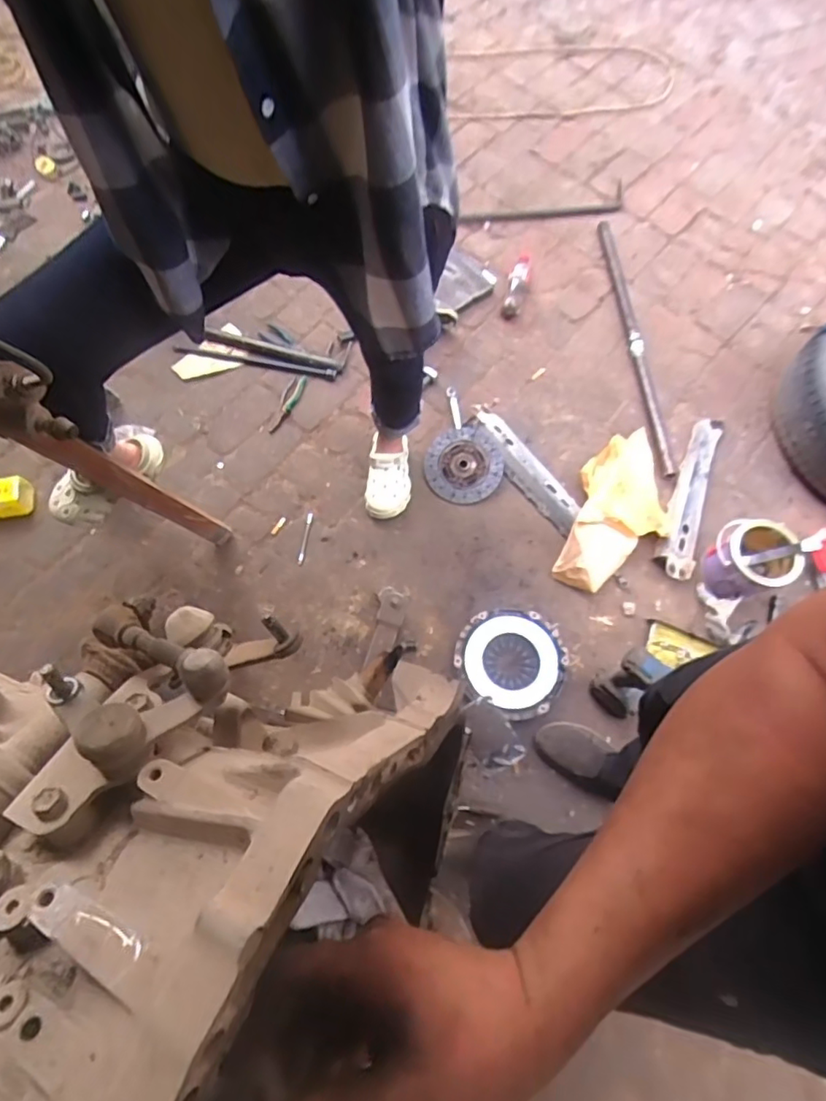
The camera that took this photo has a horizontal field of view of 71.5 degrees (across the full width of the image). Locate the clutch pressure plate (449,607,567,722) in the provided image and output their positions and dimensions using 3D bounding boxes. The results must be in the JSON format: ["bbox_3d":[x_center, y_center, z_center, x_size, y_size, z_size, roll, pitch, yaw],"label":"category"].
[{"bbox_3d":[0.229,0.252,1.333,0.249,0.048,0.235,0,72,0],"label":"clutch pressure plate"}]

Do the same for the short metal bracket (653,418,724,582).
[{"bbox_3d":[0.742,-0.152,1.541,0.097,0.036,0.532,18,73,6],"label":"short metal bracket"}]

